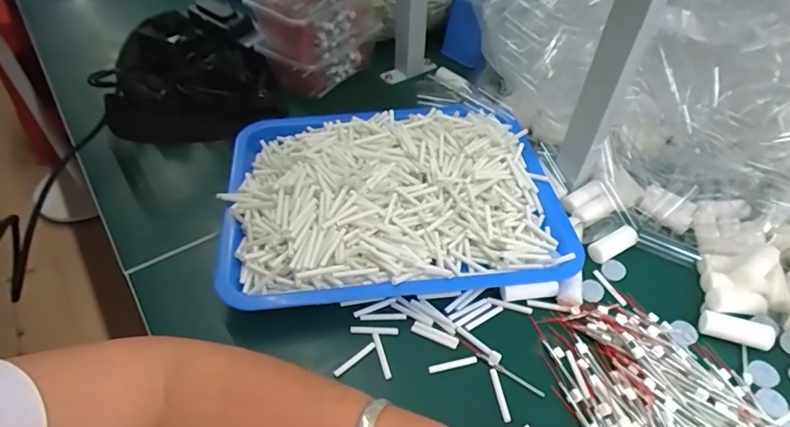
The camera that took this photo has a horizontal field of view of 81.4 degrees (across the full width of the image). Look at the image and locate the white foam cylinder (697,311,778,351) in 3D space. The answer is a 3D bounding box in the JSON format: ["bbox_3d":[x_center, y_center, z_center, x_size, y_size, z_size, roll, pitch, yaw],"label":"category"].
[{"bbox_3d":[0.291,0.102,0.394,0.054,0.019,0.020,19,49,16],"label":"white foam cylinder"}]

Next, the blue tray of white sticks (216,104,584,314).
[{"bbox_3d":[-0.002,-0.023,0.466,0.326,0.066,0.245,-6,47,-7],"label":"blue tray of white sticks"}]

